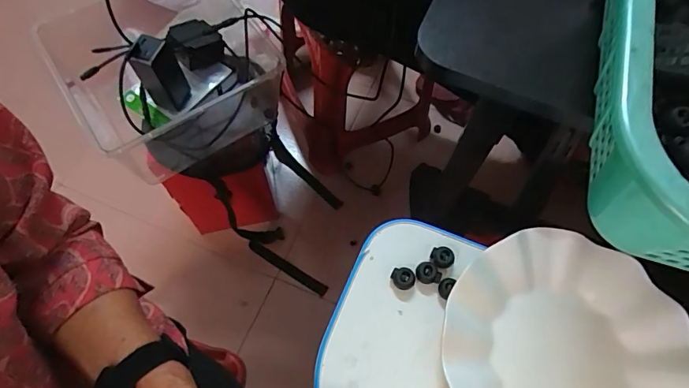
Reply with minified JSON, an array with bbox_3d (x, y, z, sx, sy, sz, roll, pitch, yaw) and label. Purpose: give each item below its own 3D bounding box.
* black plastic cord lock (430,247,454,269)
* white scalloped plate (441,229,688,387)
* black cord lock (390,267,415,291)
[{"bbox_3d":[0.081,0.052,0.364,0.019,0.007,0.018,-1,63,2],"label":"black plastic cord lock"},{"bbox_3d":[0.168,0.117,0.325,0.176,0.019,0.180,-1,63,2],"label":"white scalloped plate"},{"bbox_3d":[0.048,0.068,0.358,0.017,0.010,0.018,-1,63,2],"label":"black cord lock"}]

